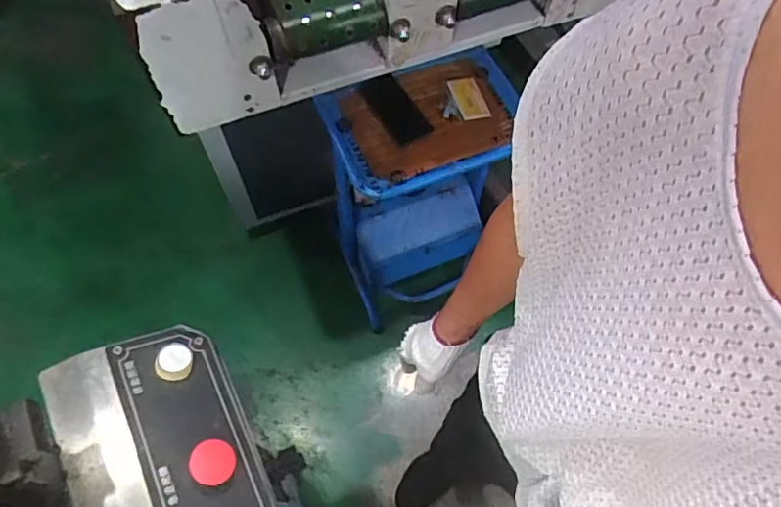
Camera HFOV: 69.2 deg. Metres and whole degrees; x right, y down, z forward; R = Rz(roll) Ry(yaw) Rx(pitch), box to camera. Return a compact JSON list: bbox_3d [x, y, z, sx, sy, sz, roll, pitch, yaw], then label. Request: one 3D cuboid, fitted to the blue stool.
[{"bbox_3d":[0.074,-0.121,1.314,0.378,0.565,0.258,-20,67,-11],"label":"blue stool"}]

